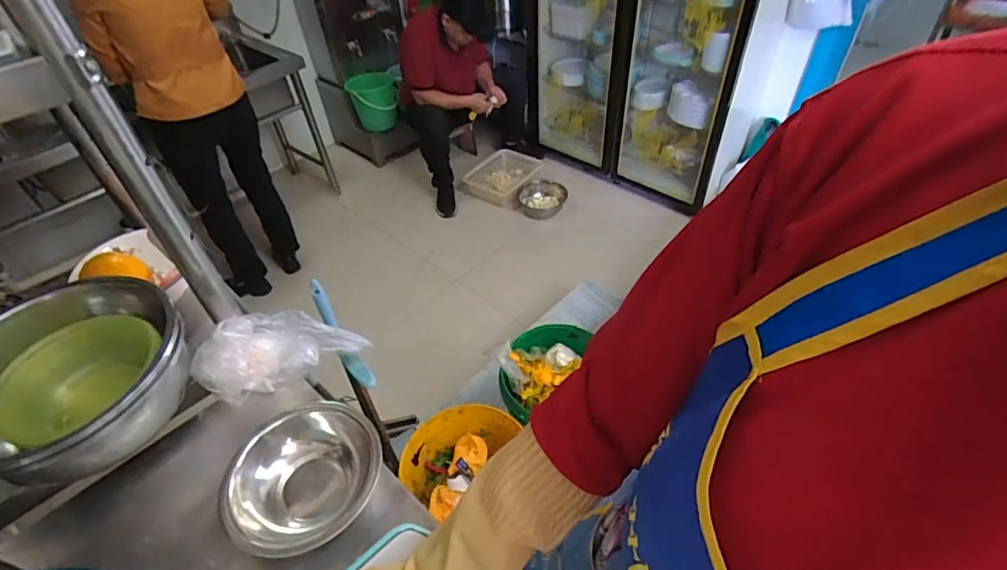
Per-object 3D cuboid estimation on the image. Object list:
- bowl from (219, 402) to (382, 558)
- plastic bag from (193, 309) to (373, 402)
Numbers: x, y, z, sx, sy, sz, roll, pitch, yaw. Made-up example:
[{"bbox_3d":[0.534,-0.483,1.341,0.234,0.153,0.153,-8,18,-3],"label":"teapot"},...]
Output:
[{"bbox_3d":[-0.225,0.223,0.579,0.156,0.067,0.173,0,45,3],"label":"bowl"},{"bbox_3d":[-0.297,0.097,0.751,0.088,0.095,0.277,28,21,28],"label":"plastic bag"}]

